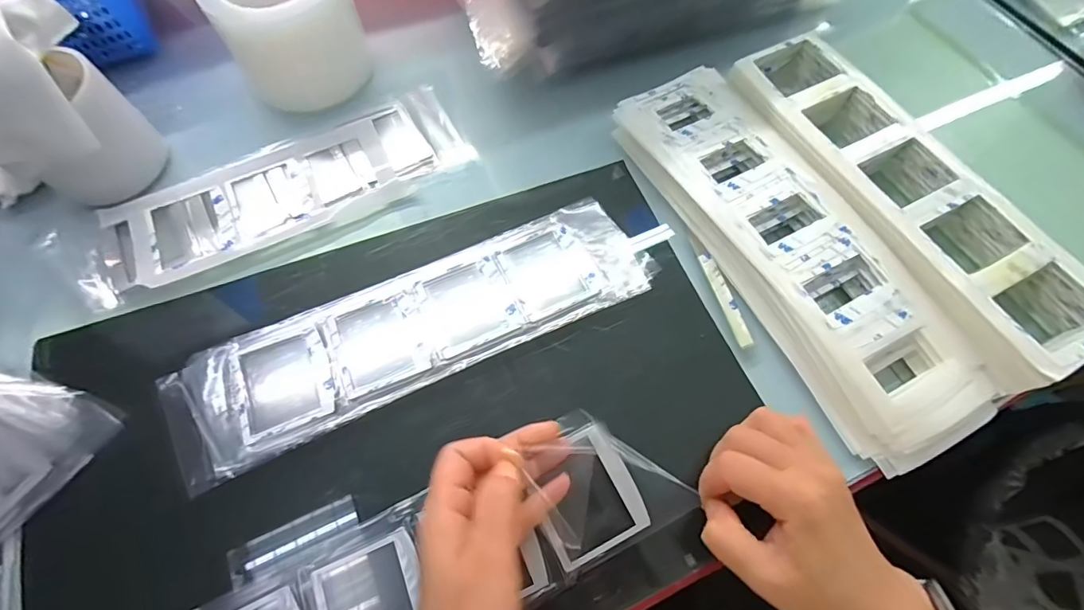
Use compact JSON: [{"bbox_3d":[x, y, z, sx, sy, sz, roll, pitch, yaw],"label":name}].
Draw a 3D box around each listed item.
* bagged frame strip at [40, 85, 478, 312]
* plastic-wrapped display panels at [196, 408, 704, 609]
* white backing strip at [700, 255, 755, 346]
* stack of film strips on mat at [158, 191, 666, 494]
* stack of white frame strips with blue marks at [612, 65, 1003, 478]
[{"bbox_3d":[-0.219,-0.095,0.389,0.315,0.010,0.097,-27,70,-11],"label":"bagged frame strip"},{"bbox_3d":[-0.069,0.161,0.278,0.317,0.022,0.091,-23,69,-8],"label":"plastic-wrapped display panels"},{"bbox_3d":[0.135,-0.005,0.349,0.011,0.004,0.078,-22,65,10],"label":"white backing strip"},{"bbox_3d":[-0.082,0.011,0.340,0.349,0.010,0.090,-24,70,-10],"label":"stack of film strips on mat"},{"bbox_3d":[0.180,-0.050,0.352,0.102,0.028,0.333,-27,69,-12],"label":"stack of white frame strips with blue marks"}]

